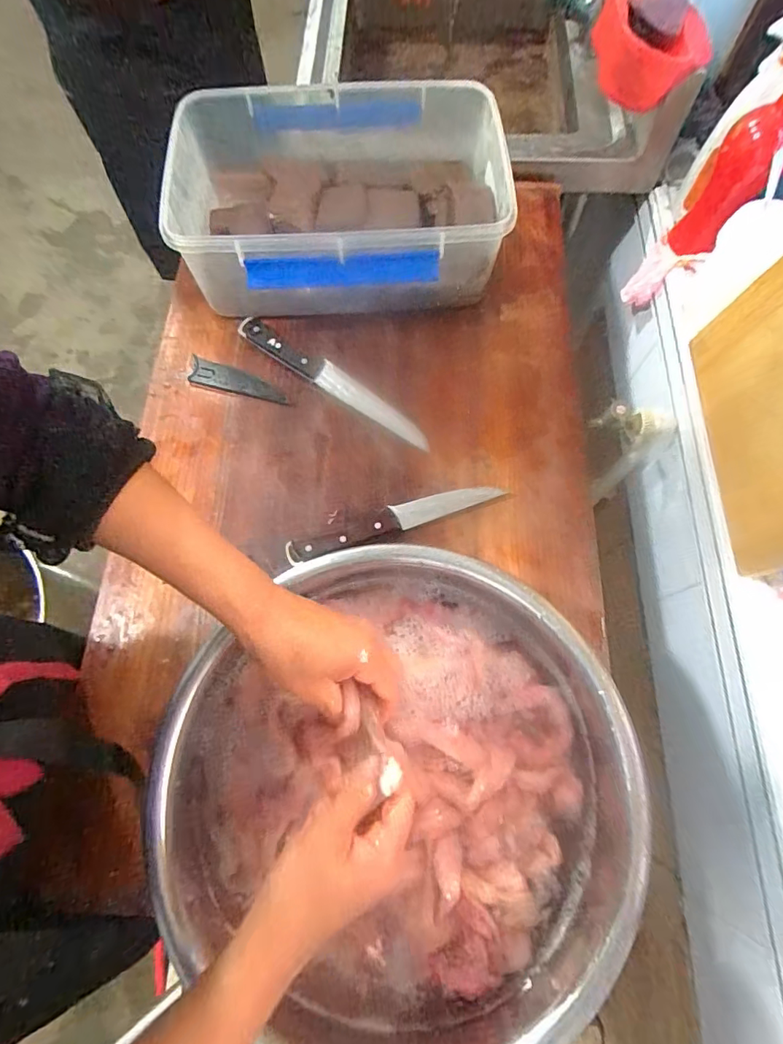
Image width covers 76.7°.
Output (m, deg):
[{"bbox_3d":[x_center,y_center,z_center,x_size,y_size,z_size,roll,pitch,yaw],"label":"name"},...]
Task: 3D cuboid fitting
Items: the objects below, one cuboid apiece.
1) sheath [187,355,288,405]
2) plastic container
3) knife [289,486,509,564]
[{"bbox_3d":[-0.204,-0.187,0.662,0.137,0.012,0.037,16,71,6],"label":"sheath"},{"bbox_3d":[-0.066,-0.433,0.691,0.408,0.164,0.299,-4,70,-1],"label":"plastic container"},{"bbox_3d":[0.006,-0.002,0.587,0.262,0.023,0.032,-19,71,-6],"label":"knife"}]

